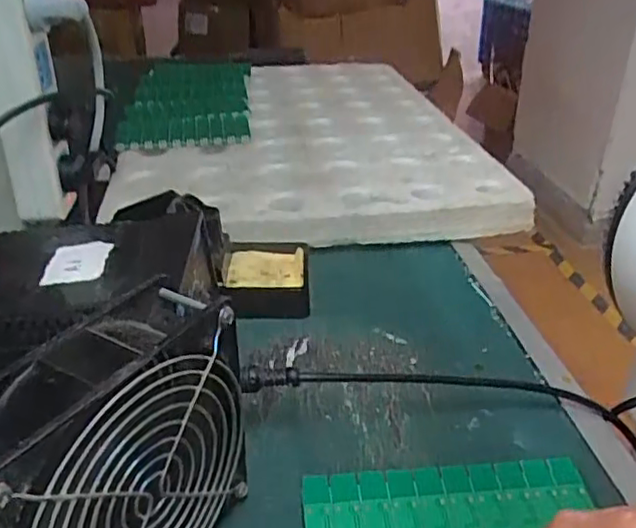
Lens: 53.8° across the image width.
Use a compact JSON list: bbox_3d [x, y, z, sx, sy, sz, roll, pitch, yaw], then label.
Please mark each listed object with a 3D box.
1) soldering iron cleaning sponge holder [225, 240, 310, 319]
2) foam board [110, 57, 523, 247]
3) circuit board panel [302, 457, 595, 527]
[{"bbox_3d":[-0.038,0.012,0.471,0.061,0.026,0.074,-2,30,-2],"label":"soldering iron cleaning sponge holder"},{"bbox_3d":[-0.026,-0.152,0.731,0.367,0.056,0.518,-5,30,-7],"label":"foam board"},{"bbox_3d":[0.062,0.122,0.293,0.135,0.012,0.062,-3,30,-4],"label":"circuit board panel"}]

